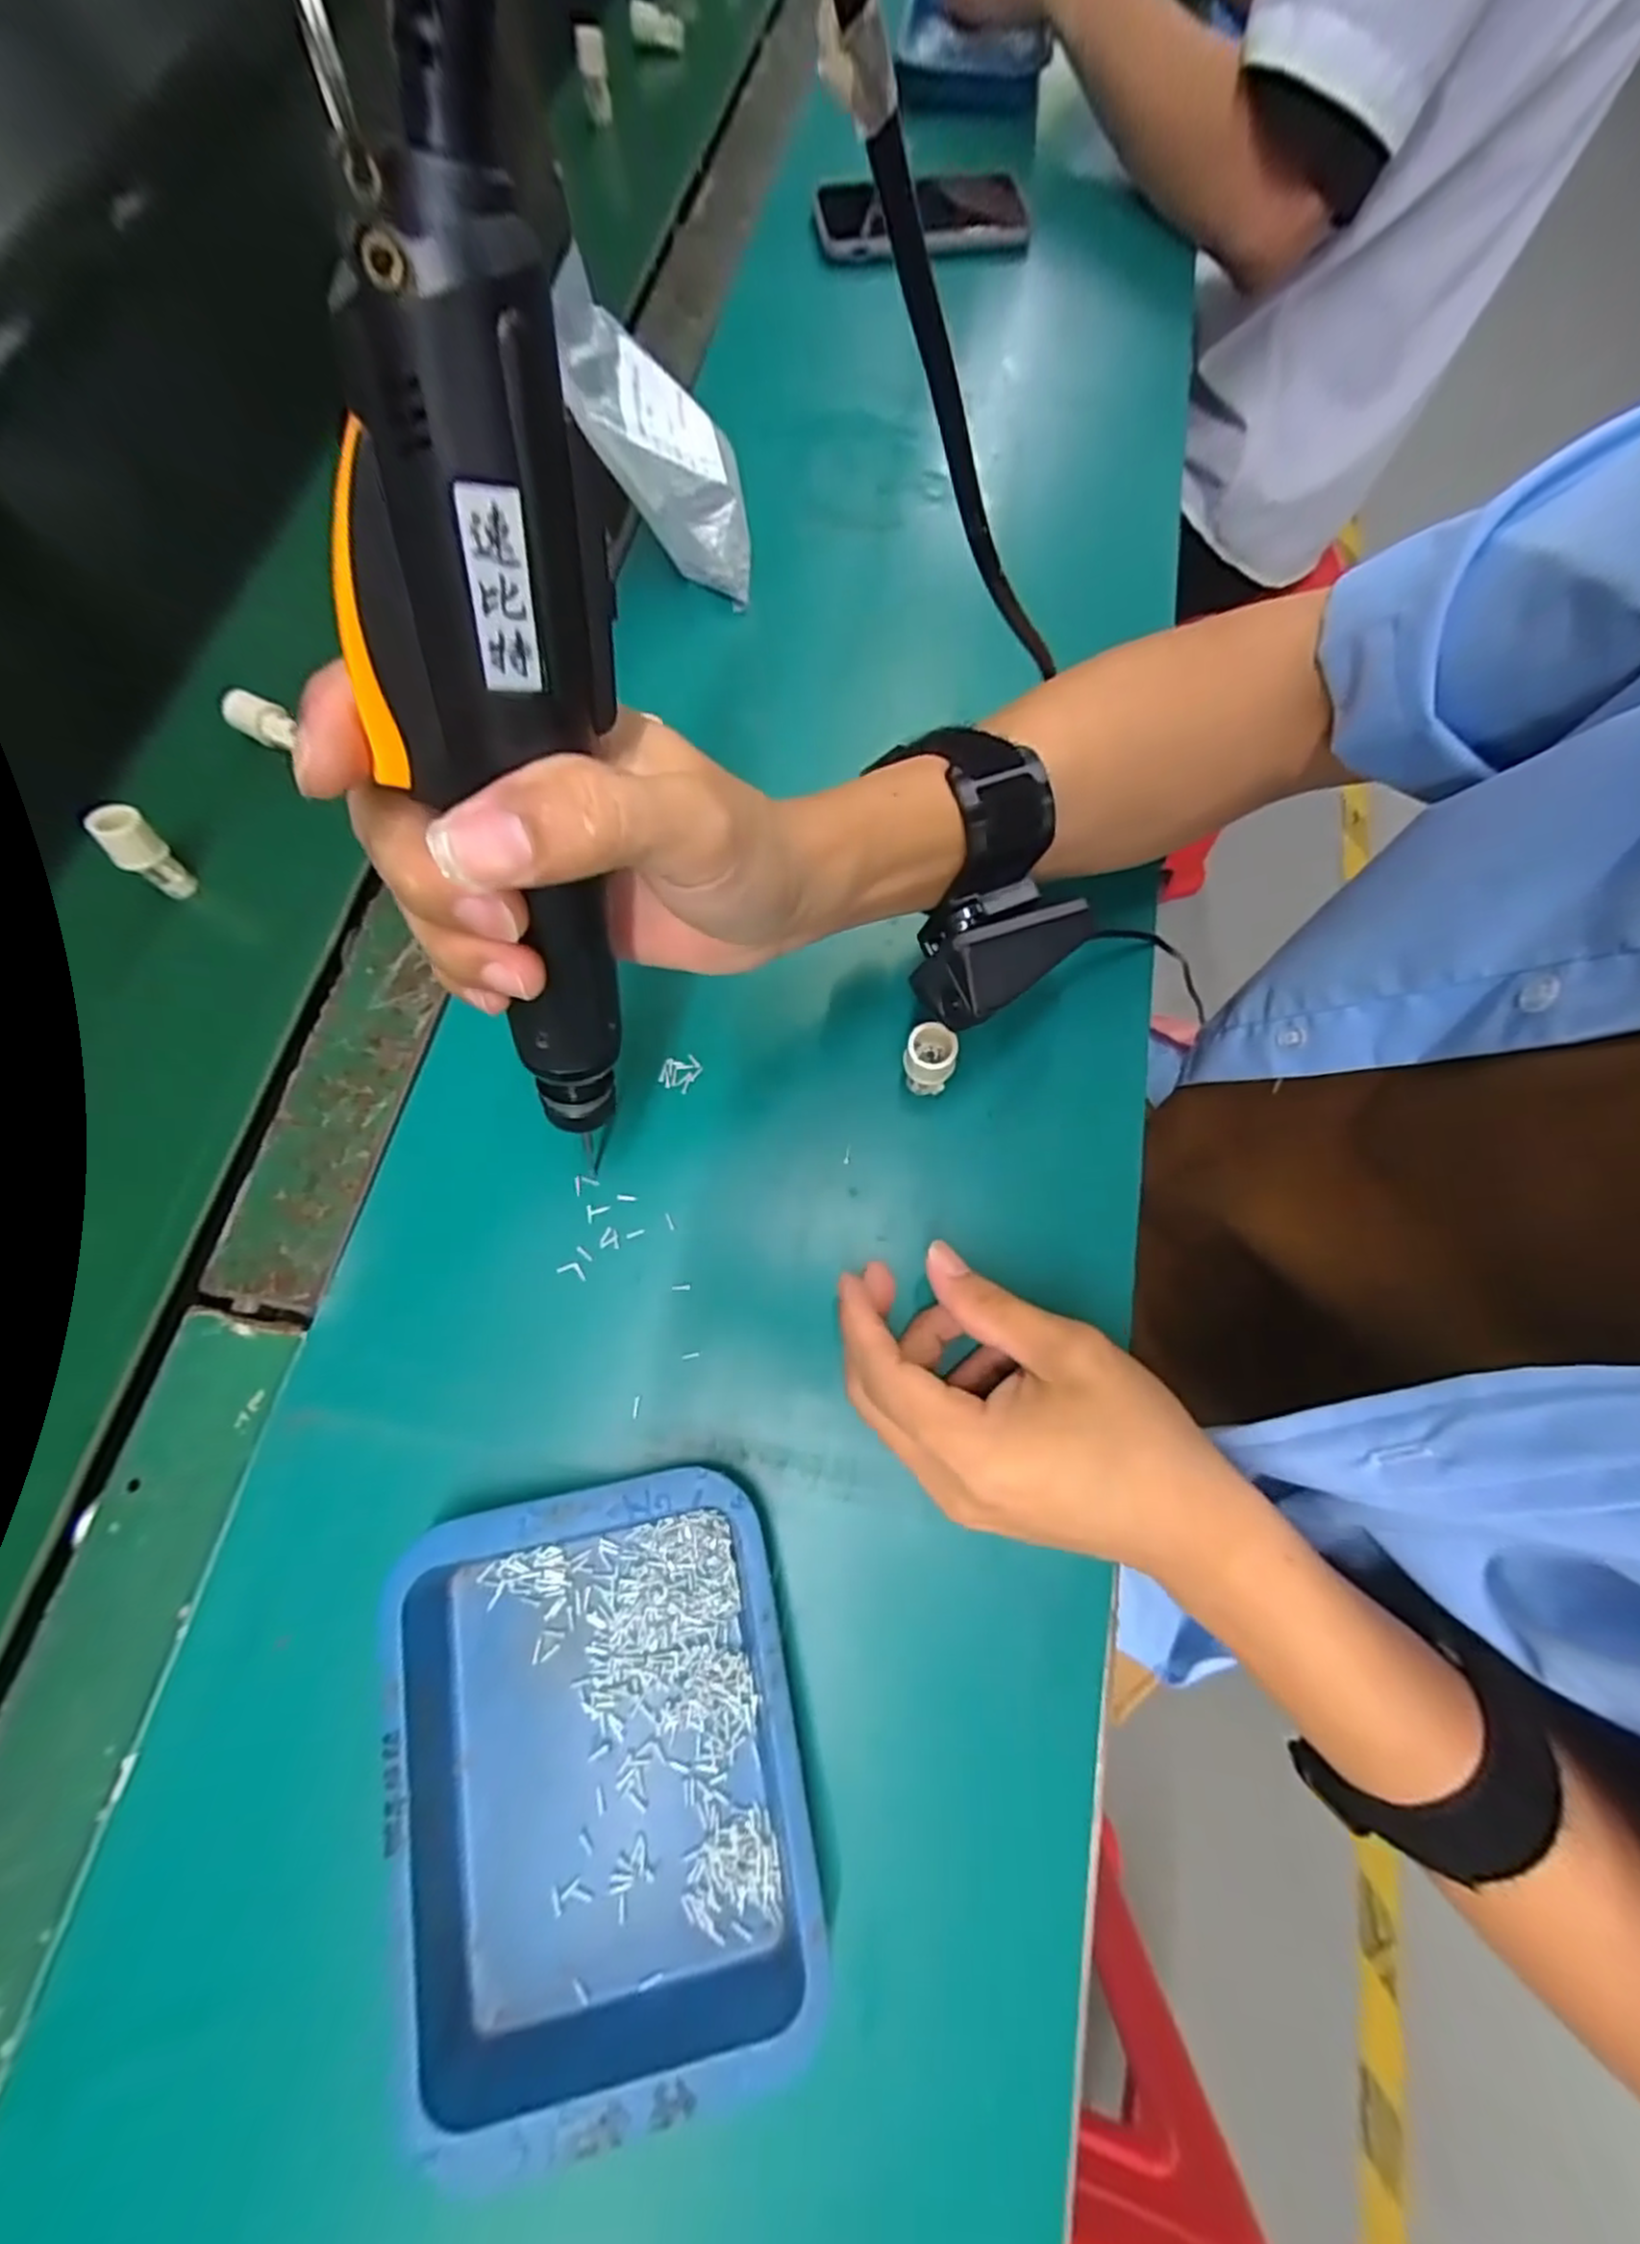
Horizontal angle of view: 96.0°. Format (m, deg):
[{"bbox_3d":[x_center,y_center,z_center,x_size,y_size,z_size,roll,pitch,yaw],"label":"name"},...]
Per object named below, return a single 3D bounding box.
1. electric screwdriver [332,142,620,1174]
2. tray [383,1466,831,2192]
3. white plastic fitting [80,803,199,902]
[{"bbox_3d":[-0.071,-0.067,0.178,0.035,0.202,0.035,23,52,7],"label":"electric screwdriver"},{"bbox_3d":[-0.066,0.202,0.228,0.118,0.027,0.162,-11,72,-3],"label":"tray"},{"bbox_3d":[-0.304,-0.122,0.333,0.022,0.037,0.022,37,74,11],"label":"white plastic fitting"}]

